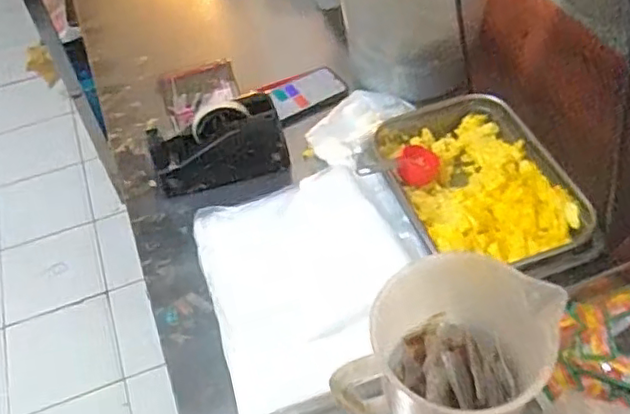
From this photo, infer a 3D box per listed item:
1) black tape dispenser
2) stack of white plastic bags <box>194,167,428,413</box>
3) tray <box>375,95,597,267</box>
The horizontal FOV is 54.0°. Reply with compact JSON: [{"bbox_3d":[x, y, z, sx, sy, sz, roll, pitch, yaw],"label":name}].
[{"bbox_3d":[-0.142,-0.087,0.908,0.196,0.102,0.076,-13,50,-5],"label":"black tape dispenser"},{"bbox_3d":[0.000,0.090,0.785,0.266,0.035,0.285,-20,59,-1],"label":"stack of white plastic bags"},{"bbox_3d":[0.214,-0.040,0.837,0.210,0.040,0.320,-22,51,-12],"label":"tray"}]

